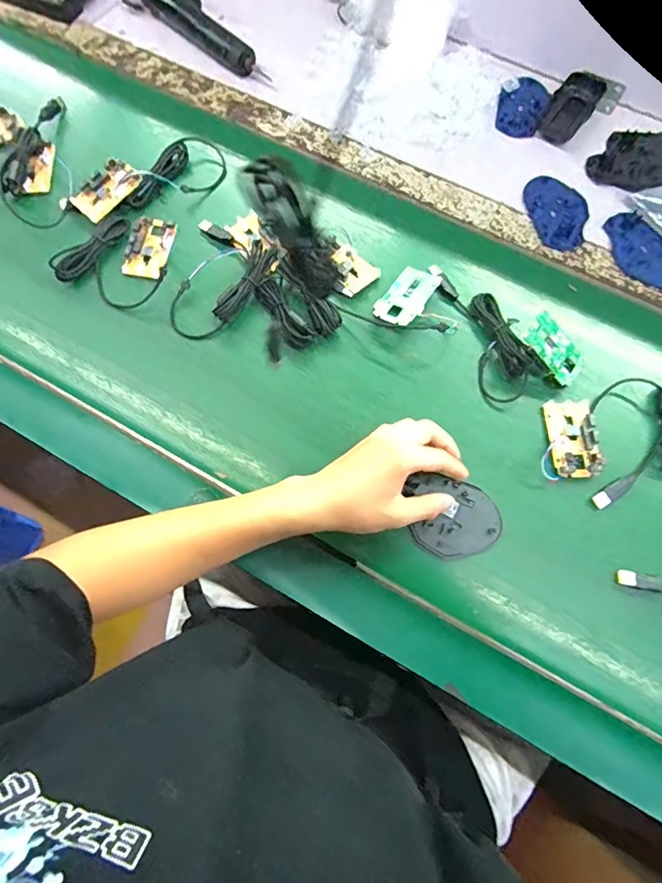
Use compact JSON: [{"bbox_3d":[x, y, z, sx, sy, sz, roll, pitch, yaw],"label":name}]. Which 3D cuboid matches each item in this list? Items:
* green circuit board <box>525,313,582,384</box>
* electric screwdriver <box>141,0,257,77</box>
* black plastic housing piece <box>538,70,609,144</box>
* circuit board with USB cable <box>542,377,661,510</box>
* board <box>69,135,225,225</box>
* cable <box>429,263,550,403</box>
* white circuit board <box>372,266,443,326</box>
[{"bbox_3d":[0.228,-0.092,0.474,0.073,0.007,0.042,45,71,-17],"label":"green circuit board"},{"bbox_3d":[-0.181,-0.569,0.640,0.045,0.024,0.212,-41,76,-12],"label":"electric screwdriver"},{"bbox_3d":[0.314,-0.436,0.610,0.051,0.018,0.108,33,75,10],"label":"black plastic housing piece"},{"bbox_3d":[0.287,-0.005,0.462,0.165,0.017,0.108,-17,73,-6],"label":"circuit board with USB cable"},{"bbox_3d":[-0.213,-0.308,0.553,0.178,0.028,0.064,-30,74,-10],"label":"board"},{"bbox_3d":[0.168,-0.127,0.498,0.064,0.026,0.171,-17,73,-6],"label":"cable"},{"bbox_3d":[0.082,-0.158,0.505,0.045,0.010,0.082,28,68,12],"label":"white circuit board"}]

